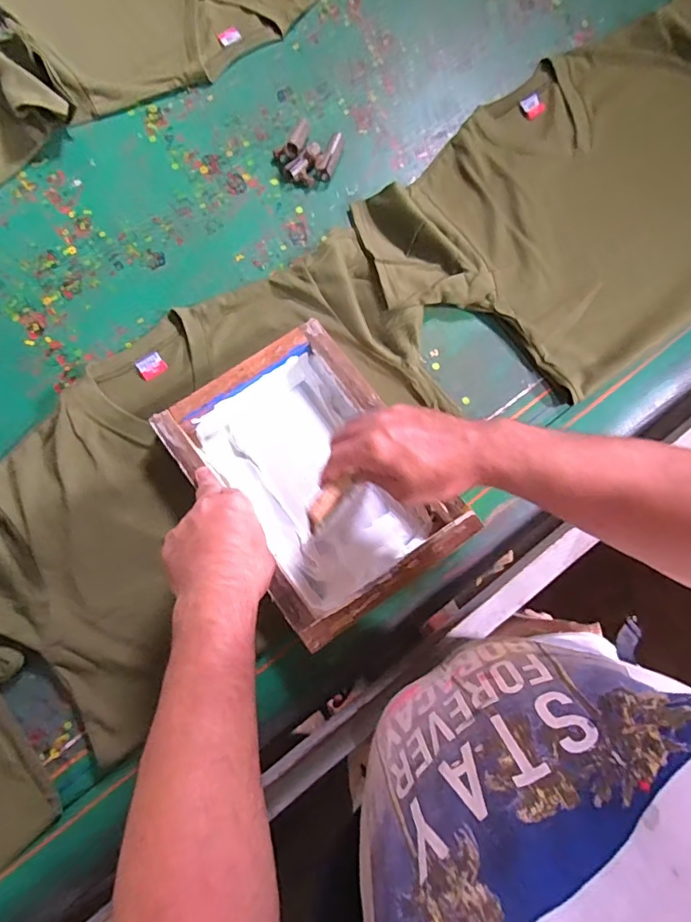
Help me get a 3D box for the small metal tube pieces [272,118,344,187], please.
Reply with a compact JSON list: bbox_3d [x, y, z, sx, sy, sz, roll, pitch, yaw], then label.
[{"bbox_3d":[-0.050,-0.416,0.685,0.080,0.025,0.084,0,77,0],"label":"small metal tube pieces"}]

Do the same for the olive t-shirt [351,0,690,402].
[{"bbox_3d":[0.347,-0.362,0.668,0.638,0.025,0.390,-38,80,-8],"label":"olive t-shirt"}]

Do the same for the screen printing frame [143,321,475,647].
[{"bbox_3d":[-0.036,0.017,0.567,0.214,0.046,0.302,-36,80,-8],"label":"screen printing frame"}]

